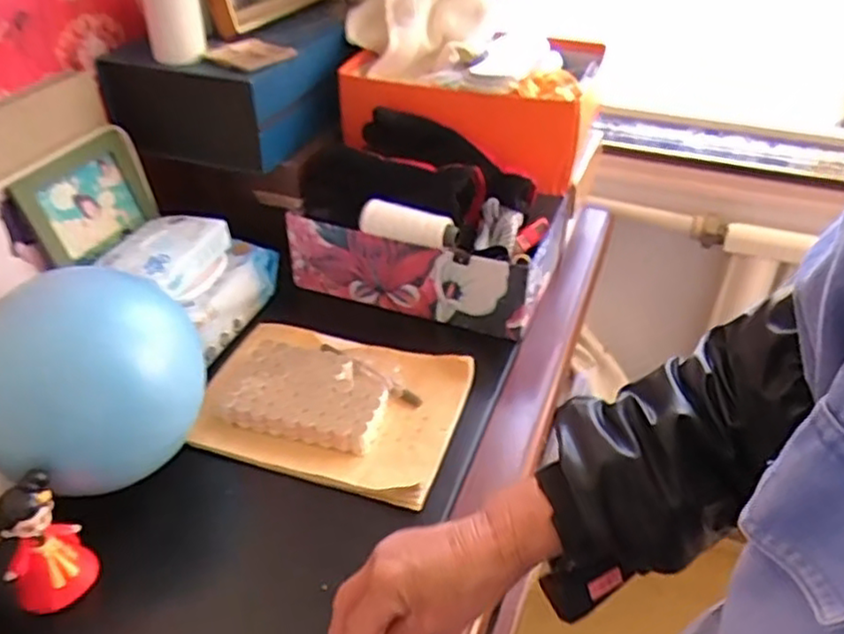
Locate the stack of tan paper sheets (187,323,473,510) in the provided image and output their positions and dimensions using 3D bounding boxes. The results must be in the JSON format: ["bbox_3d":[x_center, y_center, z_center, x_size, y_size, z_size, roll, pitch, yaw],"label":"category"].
[{"bbox_3d":[-0.094,0.077,0.710,0.255,0.029,0.191,11,39,14],"label":"stack of tan paper sheets"}]

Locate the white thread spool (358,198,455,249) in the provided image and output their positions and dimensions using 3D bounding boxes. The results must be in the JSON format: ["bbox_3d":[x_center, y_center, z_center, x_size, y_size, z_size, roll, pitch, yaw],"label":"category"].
[{"bbox_3d":[-0.018,-0.105,0.795,0.097,0.038,0.028,12,39,15],"label":"white thread spool"}]

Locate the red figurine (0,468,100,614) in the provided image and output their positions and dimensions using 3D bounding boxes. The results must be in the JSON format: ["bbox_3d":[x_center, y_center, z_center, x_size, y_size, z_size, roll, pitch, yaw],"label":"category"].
[{"bbox_3d":[-0.288,0.169,0.530,0.058,0.100,0.055,-24,44,-28],"label":"red figurine"}]

